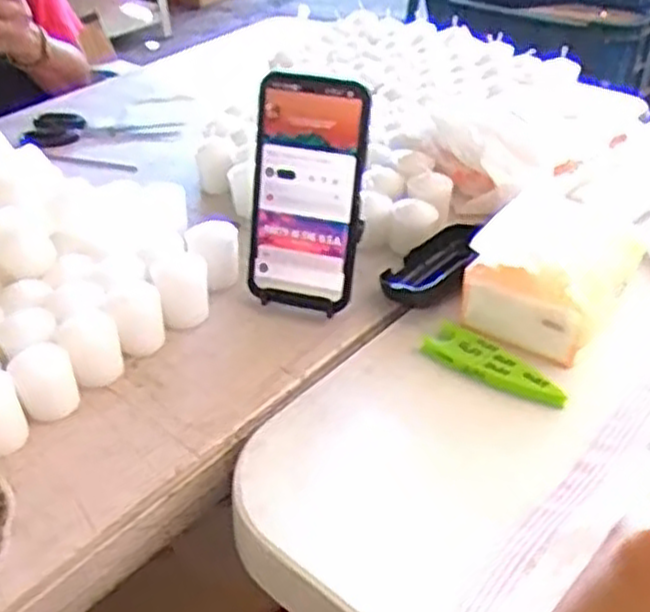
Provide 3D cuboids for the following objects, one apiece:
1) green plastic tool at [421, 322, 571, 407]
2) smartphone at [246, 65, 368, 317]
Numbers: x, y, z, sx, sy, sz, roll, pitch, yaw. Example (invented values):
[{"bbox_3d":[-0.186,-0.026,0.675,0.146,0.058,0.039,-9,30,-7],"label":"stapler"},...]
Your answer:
[{"bbox_3d":[0.113,0.042,0.533,0.033,0.014,0.102,-29,44,-30],"label":"green plastic tool"},{"bbox_3d":[-0.012,-0.078,0.557,0.075,0.165,0.011,12,21,15],"label":"smartphone"}]

